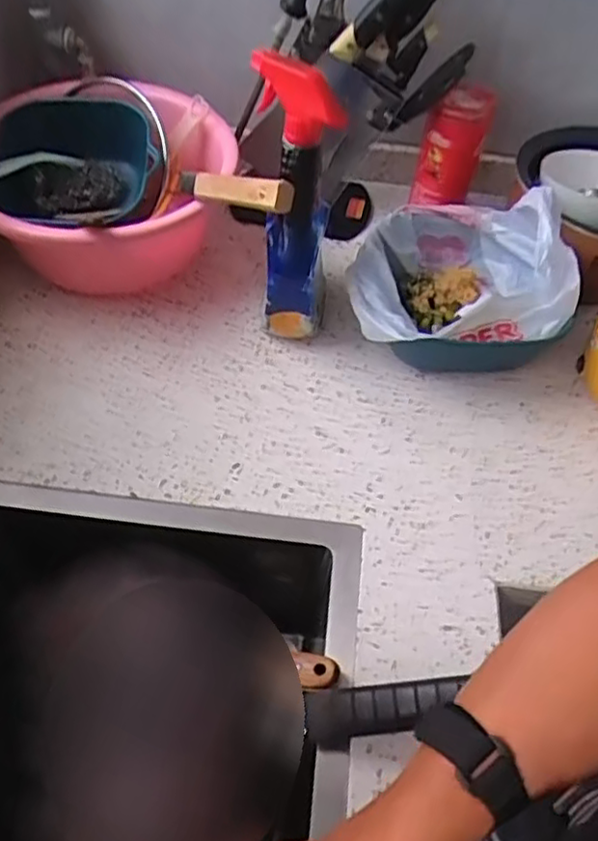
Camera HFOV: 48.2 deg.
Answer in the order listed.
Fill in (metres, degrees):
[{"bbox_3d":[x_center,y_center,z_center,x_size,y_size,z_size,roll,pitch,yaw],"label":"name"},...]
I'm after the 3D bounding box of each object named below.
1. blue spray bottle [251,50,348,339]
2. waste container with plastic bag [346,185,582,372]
[{"bbox_3d":[-0.007,-0.196,0.648,0.066,0.280,0.094,0,53,-6],"label":"blue spray bottle"},{"bbox_3d":[0.172,-0.140,0.708,0.215,0.150,0.198,3,53,-3],"label":"waste container with plastic bag"}]

